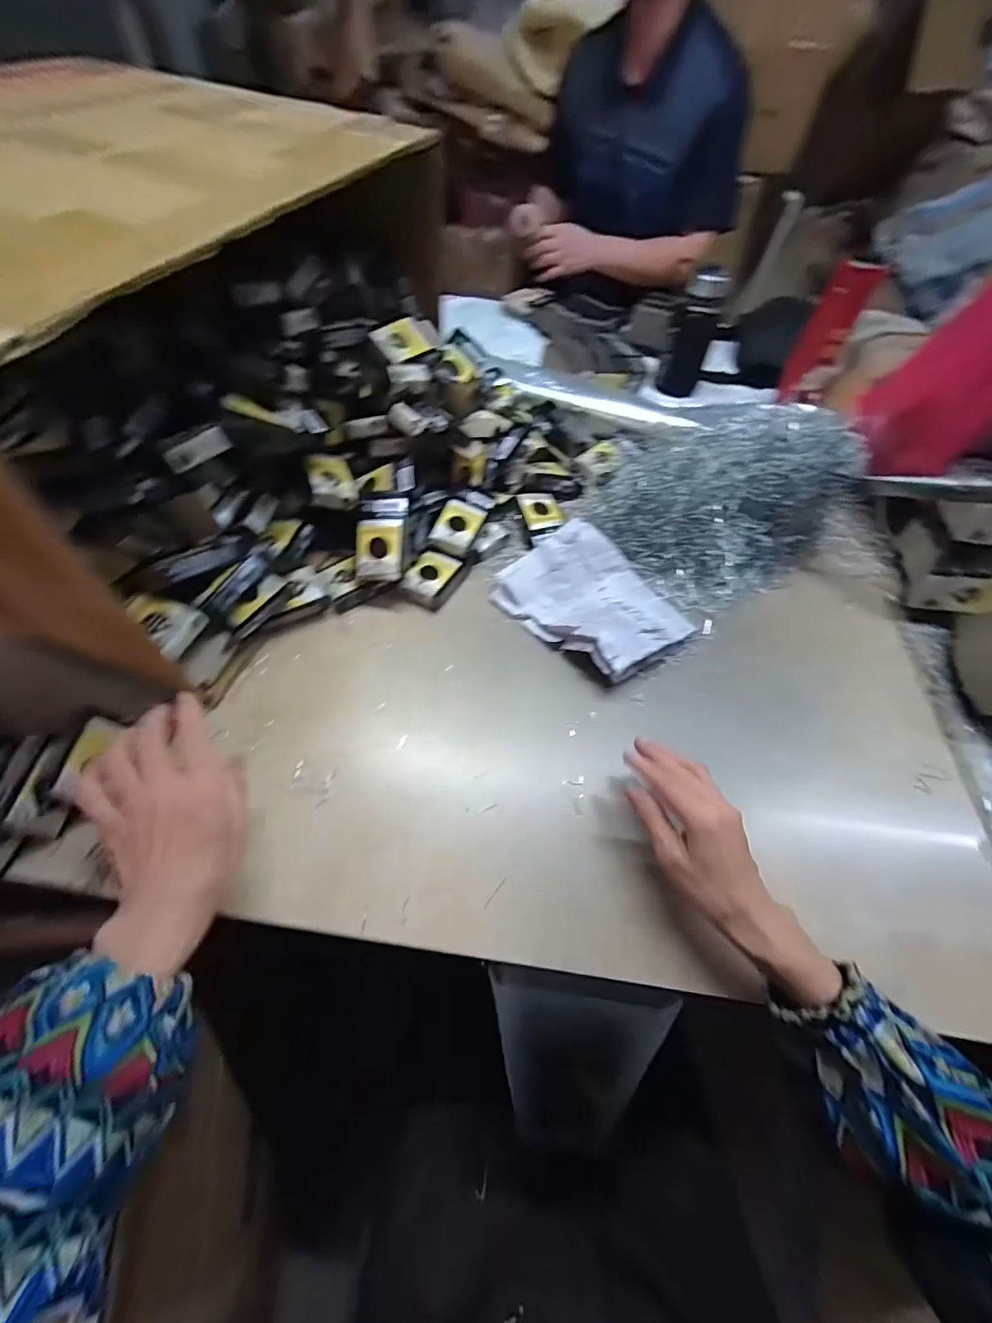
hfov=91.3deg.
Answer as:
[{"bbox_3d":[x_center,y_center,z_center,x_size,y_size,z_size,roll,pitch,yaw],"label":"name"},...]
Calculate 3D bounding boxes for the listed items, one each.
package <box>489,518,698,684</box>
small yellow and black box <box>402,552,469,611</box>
[{"bbox_3d":[0.114,-0.075,0.546,0.155,0.037,0.198,-38,66,-25],"label":"package"},{"bbox_3d":[-0.072,-0.099,0.566,0.049,0.026,0.072,24,58,12],"label":"small yellow and black box"}]

